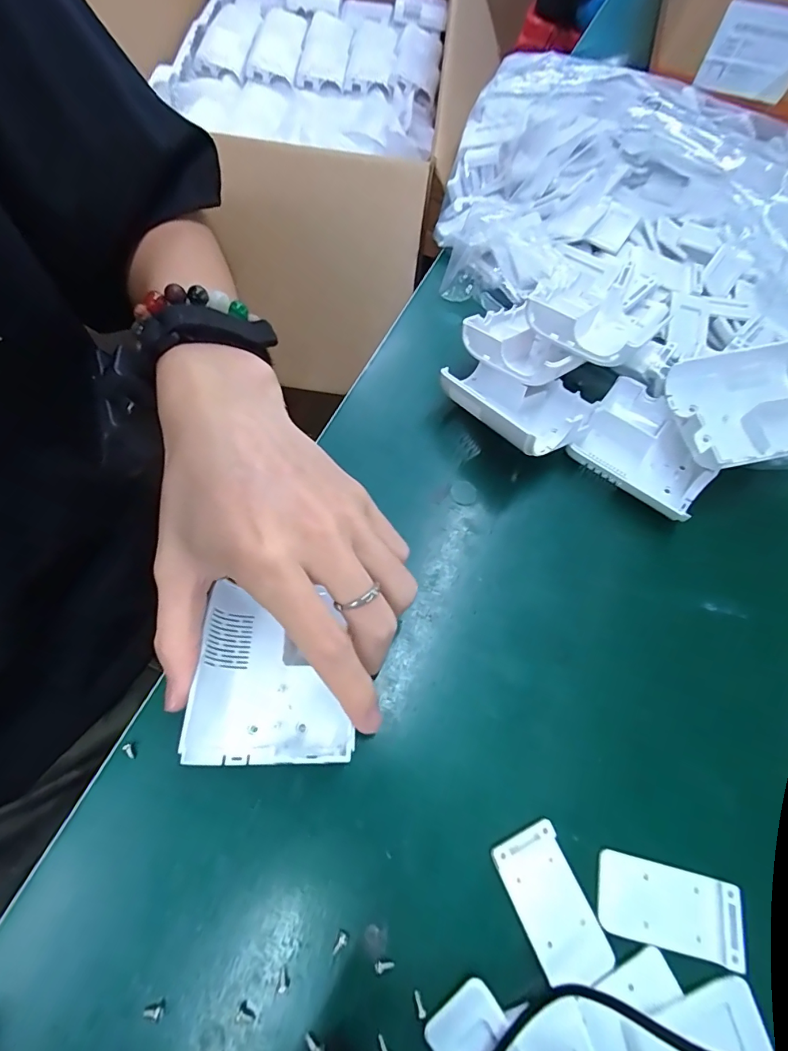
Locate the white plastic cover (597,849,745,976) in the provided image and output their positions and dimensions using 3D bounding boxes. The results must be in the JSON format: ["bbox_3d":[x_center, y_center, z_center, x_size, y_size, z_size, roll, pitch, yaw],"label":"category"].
[{"bbox_3d":[0.113,0.157,0.187,0.056,0.004,0.028,15,64,3],"label":"white plastic cover"}]

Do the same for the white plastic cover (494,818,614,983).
[{"bbox_3d":[0.064,0.154,0.185,0.028,0.006,0.053,-20,67,-13],"label":"white plastic cover"}]

